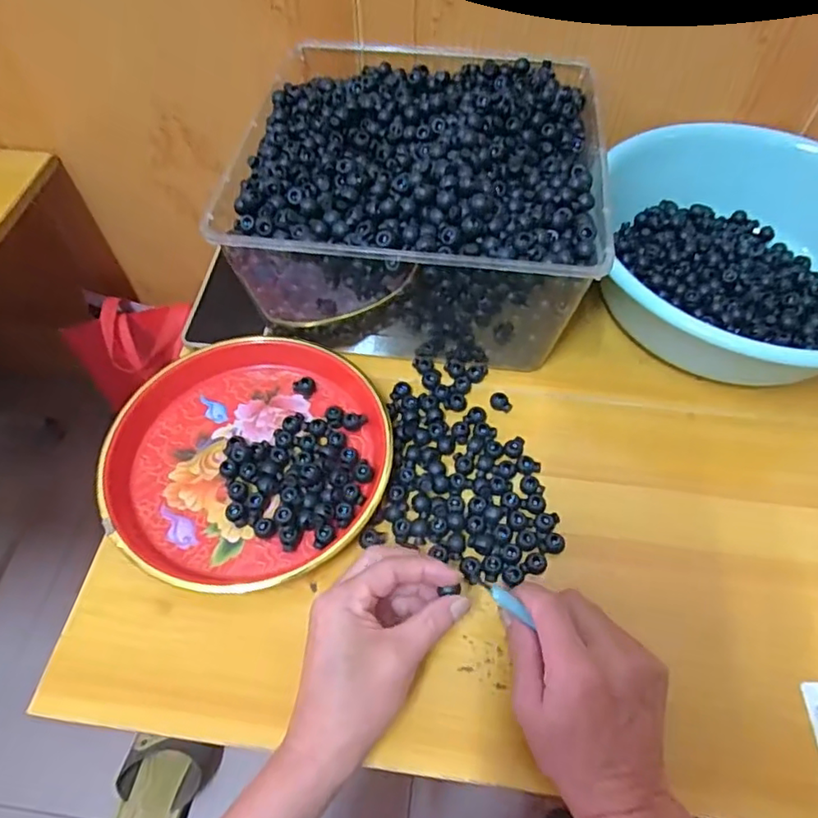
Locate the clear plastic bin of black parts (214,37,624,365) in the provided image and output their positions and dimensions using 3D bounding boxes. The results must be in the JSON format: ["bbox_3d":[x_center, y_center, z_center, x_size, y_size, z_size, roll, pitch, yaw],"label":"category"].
[{"bbox_3d":[0.009,-0.187,0.536,0.279,0.154,0.265,7,57,5],"label":"clear plastic bin of black parts"}]

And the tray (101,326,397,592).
[{"bbox_3d":[-0.129,0.033,0.474,0.215,0.032,0.213,0,57,0],"label":"tray"}]

